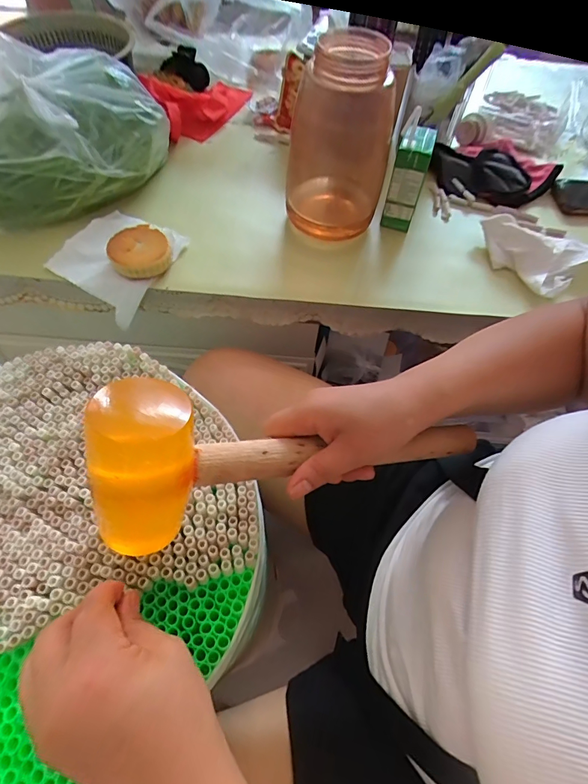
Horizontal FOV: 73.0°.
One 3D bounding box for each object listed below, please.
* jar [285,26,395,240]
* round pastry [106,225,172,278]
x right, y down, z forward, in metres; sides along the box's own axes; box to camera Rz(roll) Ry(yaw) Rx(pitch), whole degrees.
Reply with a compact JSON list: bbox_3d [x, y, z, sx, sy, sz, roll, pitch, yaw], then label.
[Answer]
[{"bbox_3d":[0.055,-0.297,0.480,0.115,0.181,0.113,11,60,3],"label":"jar"},{"bbox_3d":[-0.191,-0.172,0.494,0.069,0.027,0.079,-17,62,-13],"label":"round pastry"}]

